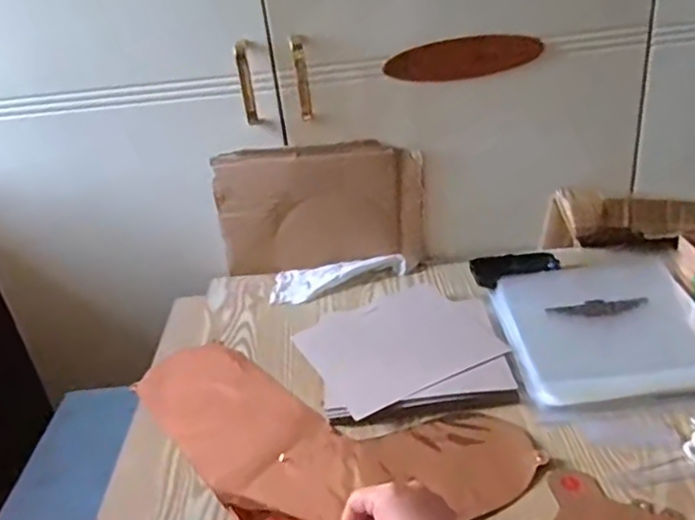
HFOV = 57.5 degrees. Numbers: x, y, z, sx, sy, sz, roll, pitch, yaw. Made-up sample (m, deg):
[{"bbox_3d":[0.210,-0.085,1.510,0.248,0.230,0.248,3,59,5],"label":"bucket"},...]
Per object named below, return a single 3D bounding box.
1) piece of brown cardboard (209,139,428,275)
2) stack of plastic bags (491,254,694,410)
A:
[{"bbox_3d":[-0.037,-0.071,0.876,0.281,0.181,0.020,-4,30,4],"label":"piece of brown cardboard"},{"bbox_3d":[0.287,0.069,0.711,0.217,0.020,0.229,-6,30,0],"label":"stack of plastic bags"}]

